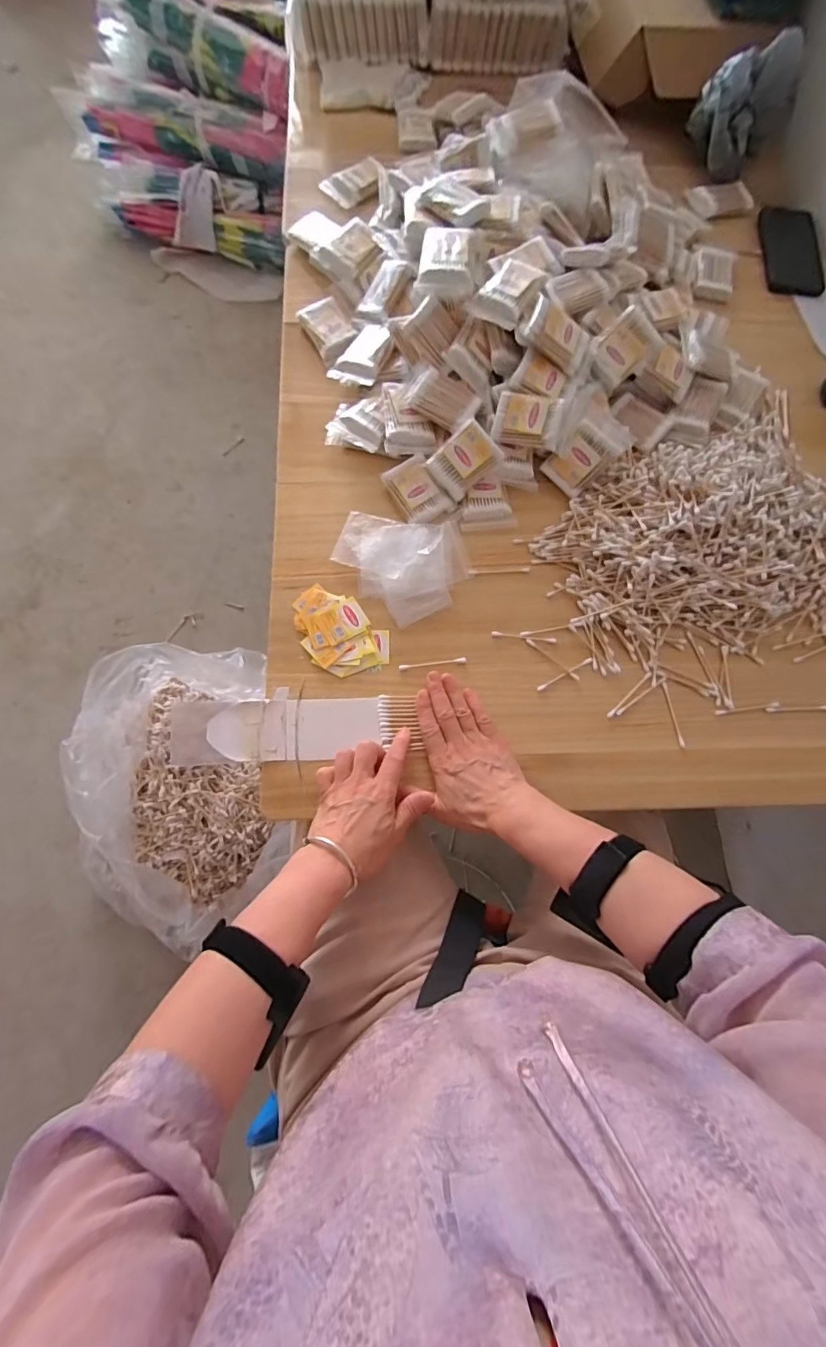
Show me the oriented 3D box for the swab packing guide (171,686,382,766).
[{"bbox_3d":[-0.134,0.053,0.491,0.194,0.021,0.065,-2,74,-3],"label":"swab packing guide"}]

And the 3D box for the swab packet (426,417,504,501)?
[{"bbox_3d":[0.056,-0.234,0.548,0.055,0.017,0.071,44,101,-3],"label":"swab packet"}]

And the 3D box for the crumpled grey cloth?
[{"bbox_3d":[0.446,-0.768,0.675,0.117,0.108,0.070,27,75,5],"label":"crumpled grey cloth"}]

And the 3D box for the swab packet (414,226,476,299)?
[{"bbox_3d":[0.036,-0.450,0.544,0.061,0.020,0.070,3,74,-2],"label":"swab packet"}]

